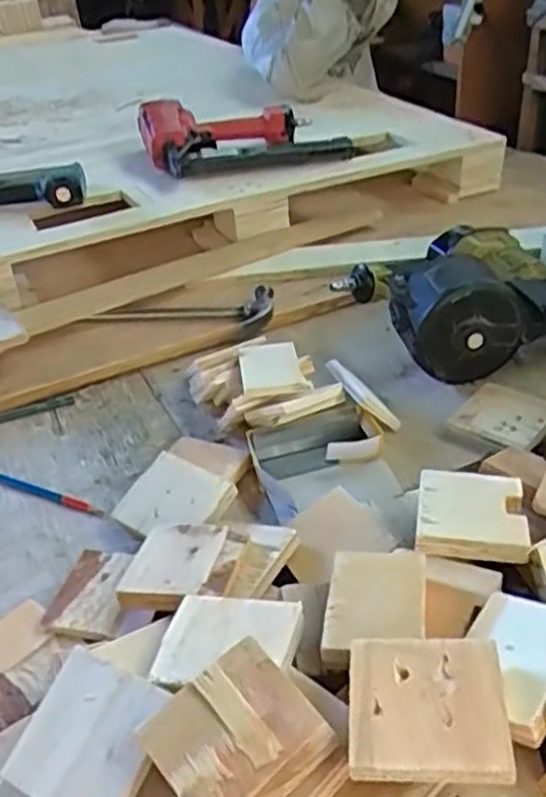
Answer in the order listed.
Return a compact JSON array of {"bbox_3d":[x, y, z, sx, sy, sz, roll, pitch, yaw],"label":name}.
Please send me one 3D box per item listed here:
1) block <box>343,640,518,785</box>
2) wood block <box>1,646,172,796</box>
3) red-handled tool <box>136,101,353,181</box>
[{"bbox_3d":[0.091,0.182,0.444,0.090,0.012,0.085,-3,41,10],"label":"block"},{"bbox_3d":[-0.116,0.213,0.470,0.095,0.010,0.089,10,58,32],"label":"wood block"},{"bbox_3d":[-0.051,-0.438,1.227,0.306,0.068,0.230,-12,36,-12],"label":"red-handled tool"}]

